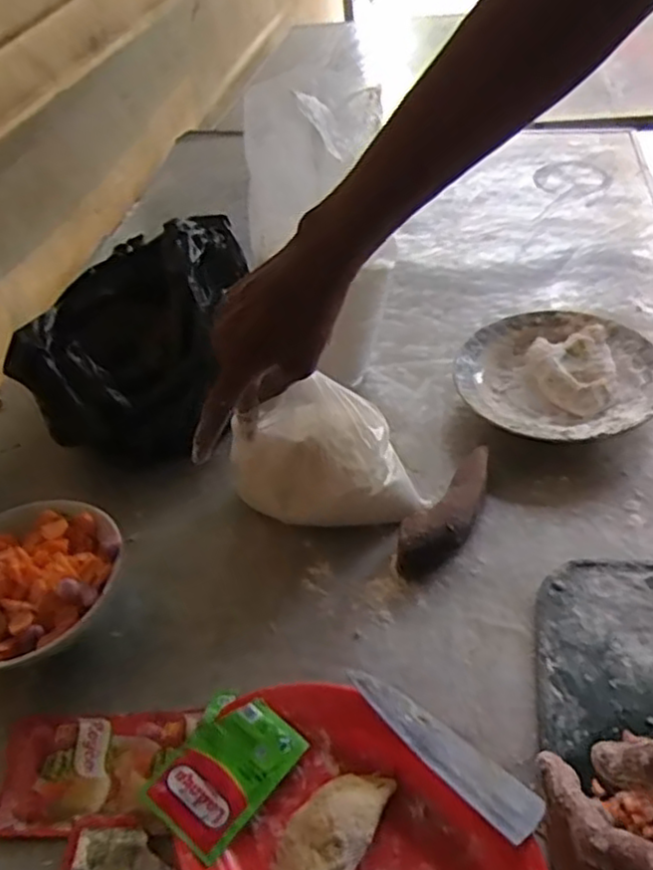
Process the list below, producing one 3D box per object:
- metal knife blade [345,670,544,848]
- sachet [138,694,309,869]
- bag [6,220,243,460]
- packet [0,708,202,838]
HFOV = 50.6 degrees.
[{"bbox_3d":[0.071,0.194,0.433,0.134,0.008,0.031,31,46,34],"label":"metal knife blade"},{"bbox_3d":[-0.066,0.212,0.443,0.068,0.010,0.090,26,53,32],"label":"sachet"},{"bbox_3d":[-0.202,-0.101,0.723,0.201,0.139,0.273,-3,43,8],"label":"bag"},{"bbox_3d":[-0.157,0.223,0.460,0.127,0.015,0.080,-5,43,6],"label":"packet"}]

